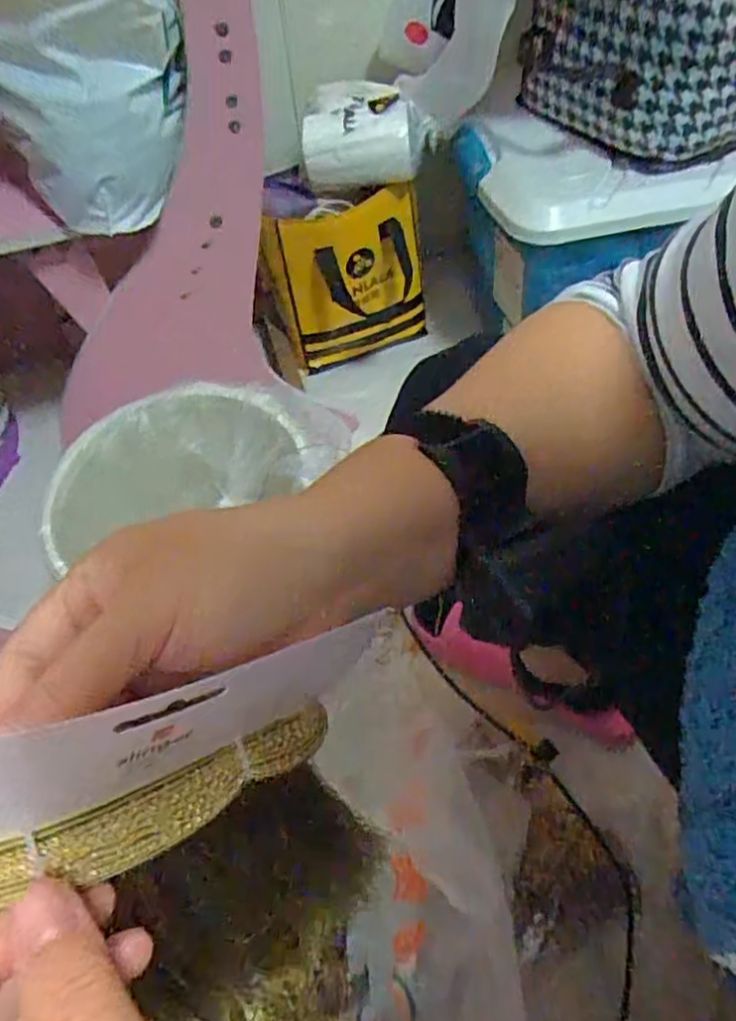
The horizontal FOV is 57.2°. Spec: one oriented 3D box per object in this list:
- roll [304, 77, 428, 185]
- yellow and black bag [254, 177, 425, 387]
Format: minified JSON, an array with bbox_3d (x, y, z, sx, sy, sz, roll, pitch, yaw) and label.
[{"bbox_3d":[-0.002,-0.477,0.877,0.155,0.111,0.088,0,55,4],"label":"roll"},{"bbox_3d":[-0.039,-0.315,0.975,0.246,0.242,0.064,-24,57,-12],"label":"yellow and black bag"}]

